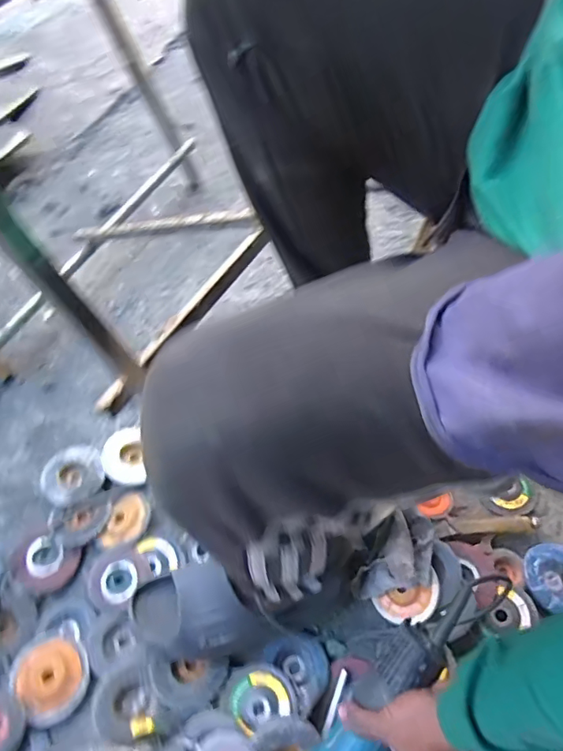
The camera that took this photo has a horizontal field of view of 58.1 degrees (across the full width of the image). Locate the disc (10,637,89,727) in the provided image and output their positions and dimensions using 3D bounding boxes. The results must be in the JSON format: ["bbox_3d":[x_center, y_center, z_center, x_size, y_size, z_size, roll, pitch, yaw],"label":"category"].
[{"bbox_3d":[-0.296,0.388,0.652,0.093,0.013,0.087,1,59,-2],"label":"disc"}]

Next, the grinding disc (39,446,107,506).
[{"bbox_3d":[-0.333,0.158,0.805,0.093,0.010,0.093,1,59,-2],"label":"grinding disc"}]

